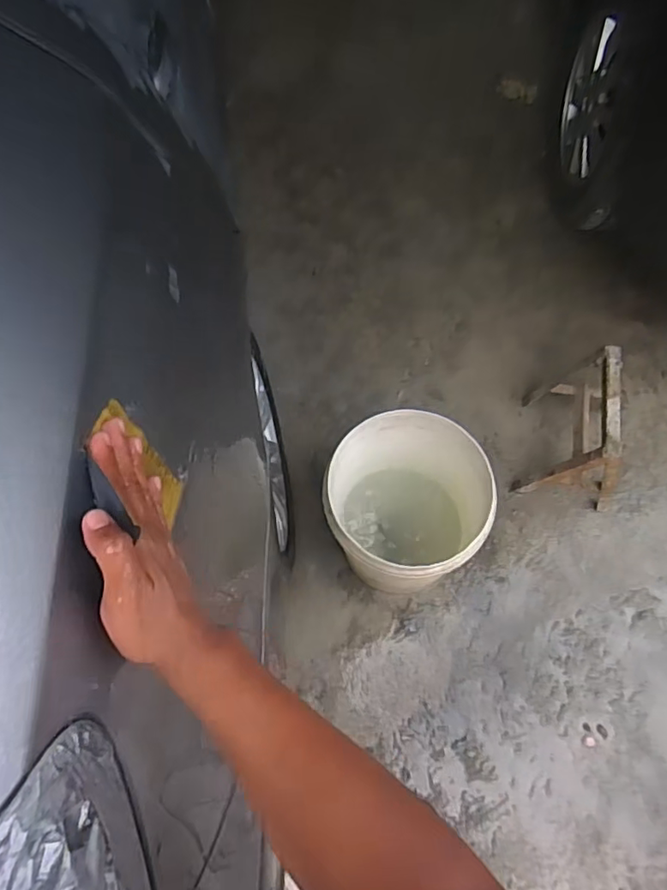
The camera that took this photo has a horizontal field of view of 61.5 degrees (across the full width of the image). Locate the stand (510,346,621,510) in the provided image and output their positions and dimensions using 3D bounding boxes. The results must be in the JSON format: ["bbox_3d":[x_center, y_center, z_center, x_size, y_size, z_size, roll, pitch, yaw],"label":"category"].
[{"bbox_3d":[0.591,-0.045,1.285,0.265,0.308,0.296,14,68,10],"label":"stand"}]

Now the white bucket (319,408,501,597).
[{"bbox_3d":[0.151,0.142,1.168,0.306,0.323,0.309,37,73,18],"label":"white bucket"}]

